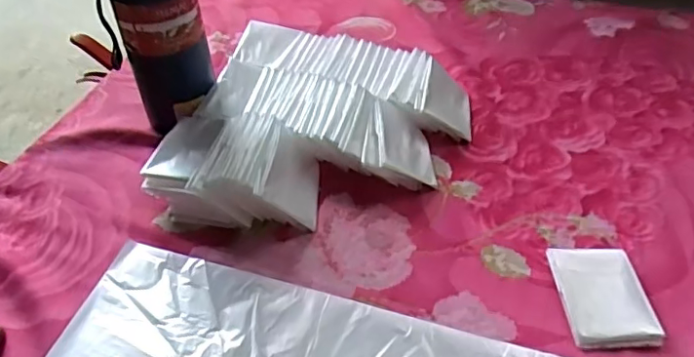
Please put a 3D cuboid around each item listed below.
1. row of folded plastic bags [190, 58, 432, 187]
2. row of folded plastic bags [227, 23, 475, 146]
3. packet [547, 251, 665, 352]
[{"bbox_3d":[-0.024,-0.054,0.574,0.234,0.050,0.088,16,47,16],"label":"row of folded plastic bags"},{"bbox_3d":[0.005,-0.113,0.642,0.273,0.044,0.114,11,46,11],"label":"row of folded plastic bags"},{"bbox_3d":[0.200,0.090,0.452,0.064,0.010,0.085,-1,45,-1],"label":"packet"}]

